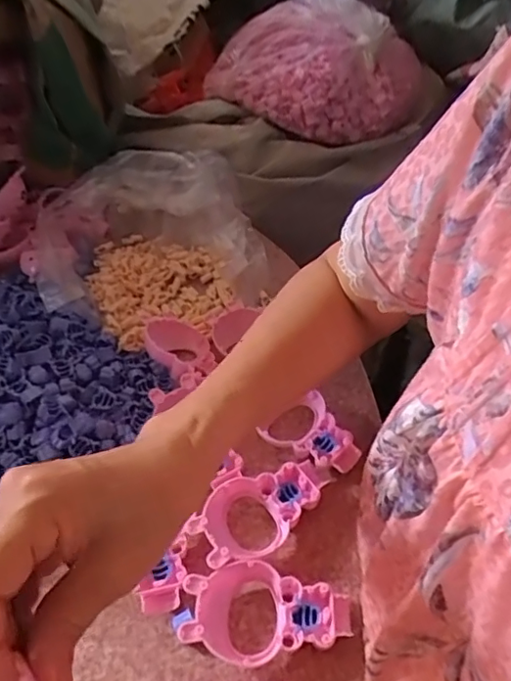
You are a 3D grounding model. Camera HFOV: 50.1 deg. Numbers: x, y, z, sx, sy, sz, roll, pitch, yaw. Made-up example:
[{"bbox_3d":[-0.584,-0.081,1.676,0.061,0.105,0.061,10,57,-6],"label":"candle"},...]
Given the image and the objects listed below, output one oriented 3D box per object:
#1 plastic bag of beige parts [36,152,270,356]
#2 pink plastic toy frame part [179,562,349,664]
[{"bbox_3d":[-0.119,-0.106,0.570,0.228,0.127,0.236,-16,50,-12],"label":"plastic bag of beige parts"},{"bbox_3d":[0.007,0.174,0.346,0.103,0.025,0.057,-1,48,2],"label":"pink plastic toy frame part"}]

